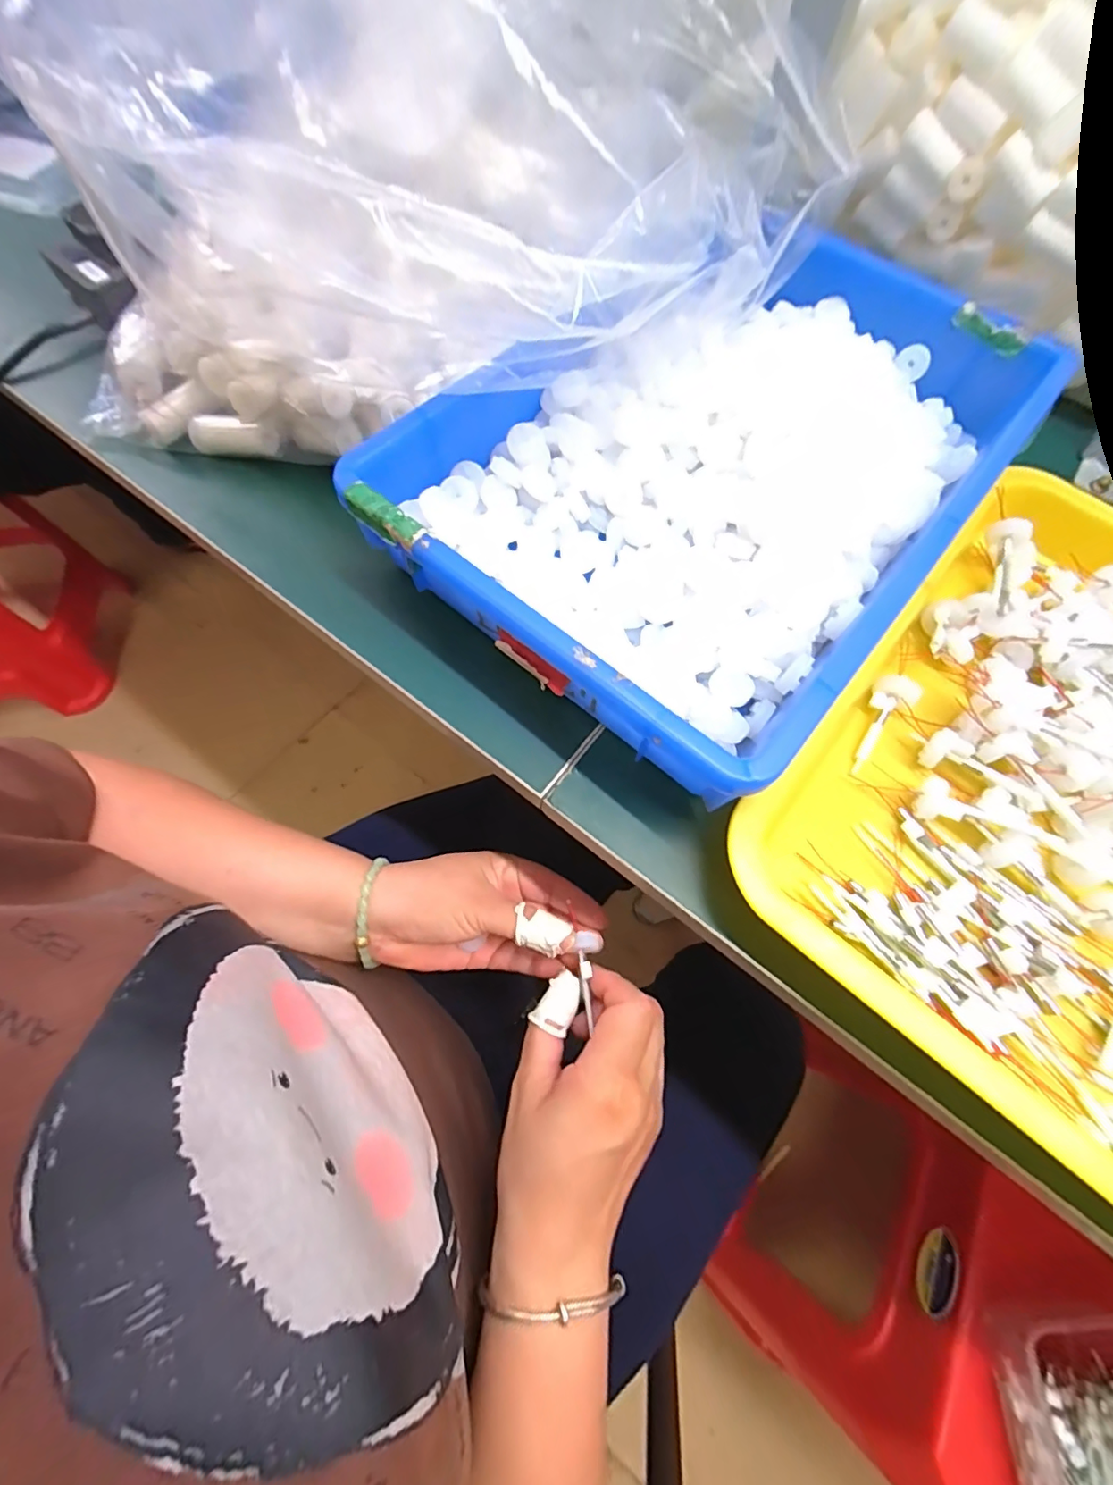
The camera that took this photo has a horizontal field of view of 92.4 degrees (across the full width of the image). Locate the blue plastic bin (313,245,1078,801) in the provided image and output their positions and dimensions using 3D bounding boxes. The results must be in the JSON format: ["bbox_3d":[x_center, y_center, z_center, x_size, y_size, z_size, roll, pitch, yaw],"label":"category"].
[{"bbox_3d":[0.093,-0.161,0.306,0.235,0.061,0.347,39,71,12],"label":"blue plastic bin"}]

